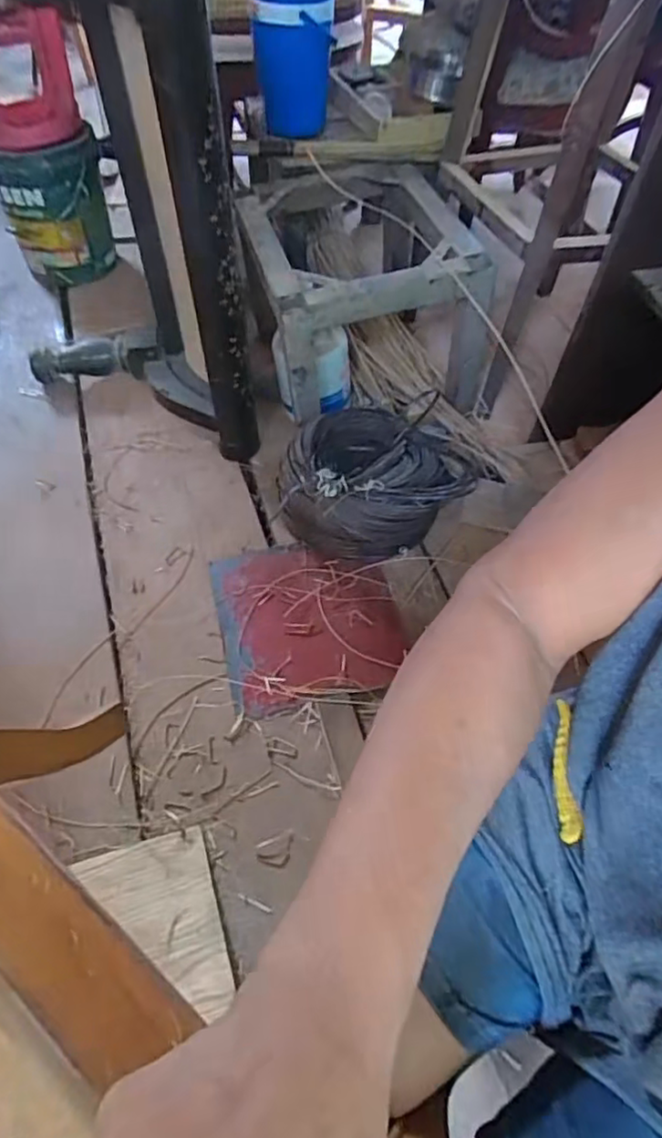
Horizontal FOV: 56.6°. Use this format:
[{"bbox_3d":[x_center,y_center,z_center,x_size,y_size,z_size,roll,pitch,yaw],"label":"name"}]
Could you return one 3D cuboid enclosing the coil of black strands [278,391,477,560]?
[{"bbox_3d":[0.070,-0.166,1.157,0.339,0.149,0.269,-13,55,-9],"label":"coil of black strands"}]

